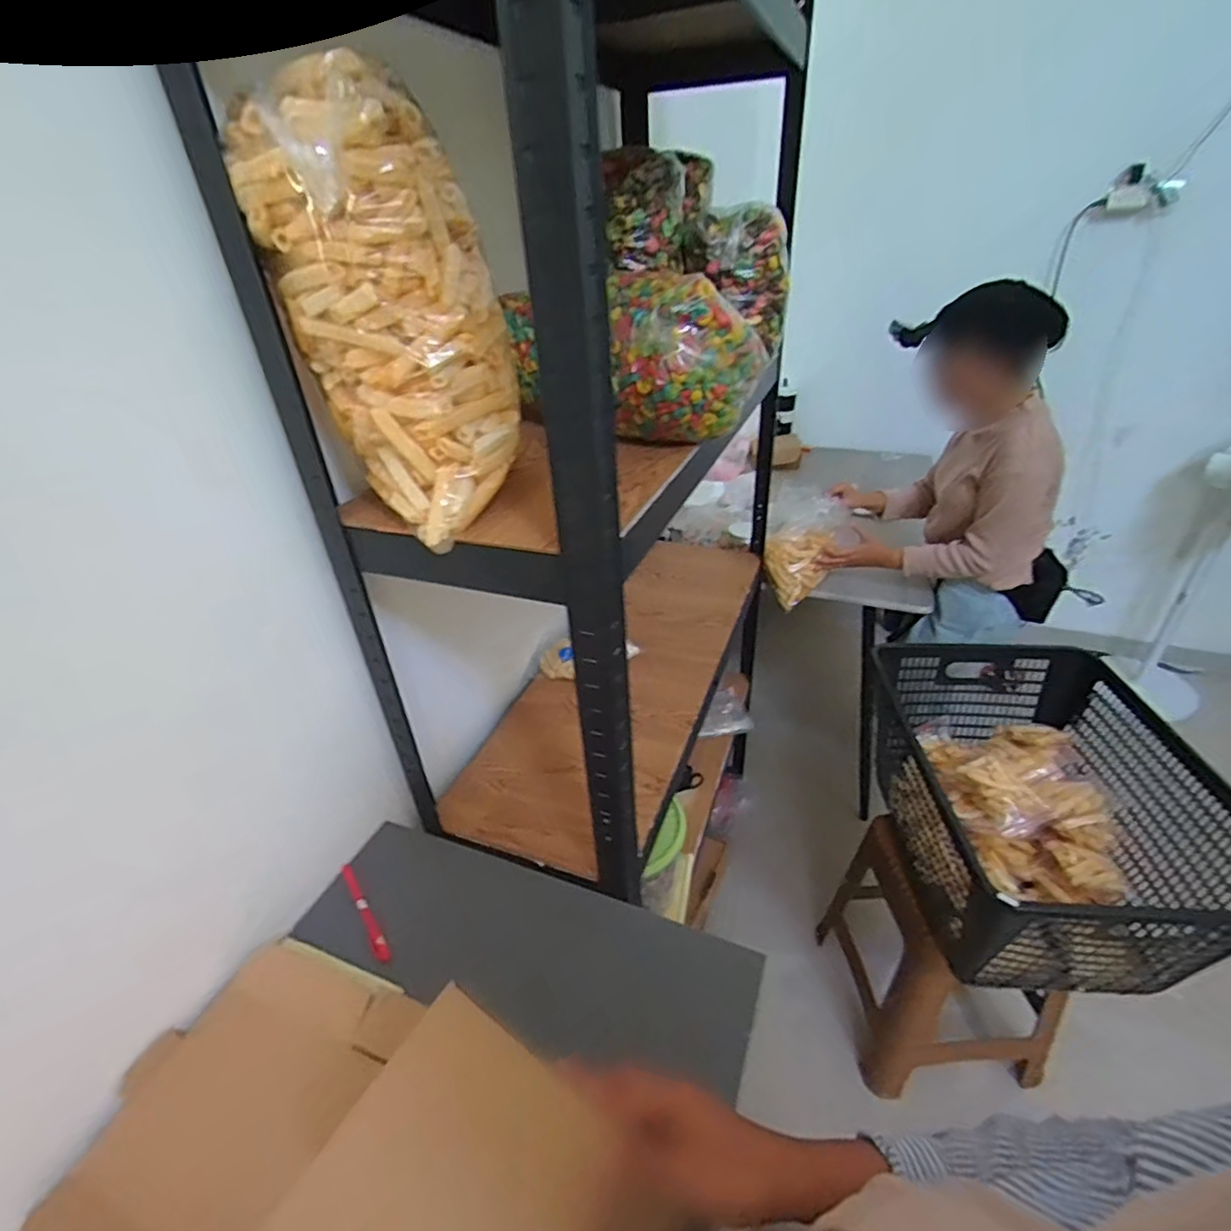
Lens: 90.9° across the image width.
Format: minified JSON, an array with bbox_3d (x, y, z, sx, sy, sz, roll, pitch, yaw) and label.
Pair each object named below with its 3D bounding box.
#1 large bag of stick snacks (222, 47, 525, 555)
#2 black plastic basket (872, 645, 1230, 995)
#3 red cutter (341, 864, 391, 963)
[{"bbox_3d":[-0.180,-0.233,0.493,0.145,0.296,0.117,12,36,22],"label":"large bag of stick snacks"},{"bbox_3d":[0.707,0.341,1.044,0.440,0.309,0.542,3,34,10],"label":"black plastic basket"},{"bbox_3d":[-0.286,0.337,0.694,0.014,0.019,0.146,-24,39,-28],"label":"red cutter"}]

